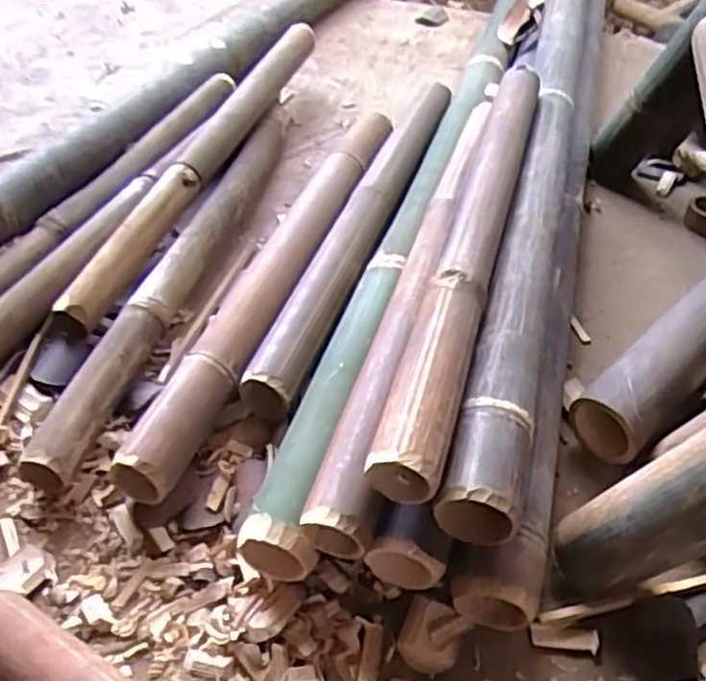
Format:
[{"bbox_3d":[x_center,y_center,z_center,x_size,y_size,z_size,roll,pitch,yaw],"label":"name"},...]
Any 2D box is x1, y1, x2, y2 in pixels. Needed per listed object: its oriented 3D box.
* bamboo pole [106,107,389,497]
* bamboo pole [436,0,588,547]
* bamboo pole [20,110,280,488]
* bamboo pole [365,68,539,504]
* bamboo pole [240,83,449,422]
[{"bbox_3d":[-0.081,-0.083,0.795,0.063,0.059,0.626,15,49,13],"label":"bamboo pole"},{"bbox_3d":[0.268,-0.321,0.943,0.065,0.064,1.312,12,48,10],"label":"bamboo pole"},{"bbox_3d":[-0.187,-0.121,0.831,0.059,0.058,0.618,13,48,11],"label":"bamboo pole"},{"bbox_3d":[0.126,-0.112,0.703,0.066,0.057,0.617,14,48,12],"label":"bamboo pole"},{"bbox_3d":[0.020,-0.156,0.856,0.065,0.047,0.624,16,49,14],"label":"bamboo pole"}]

